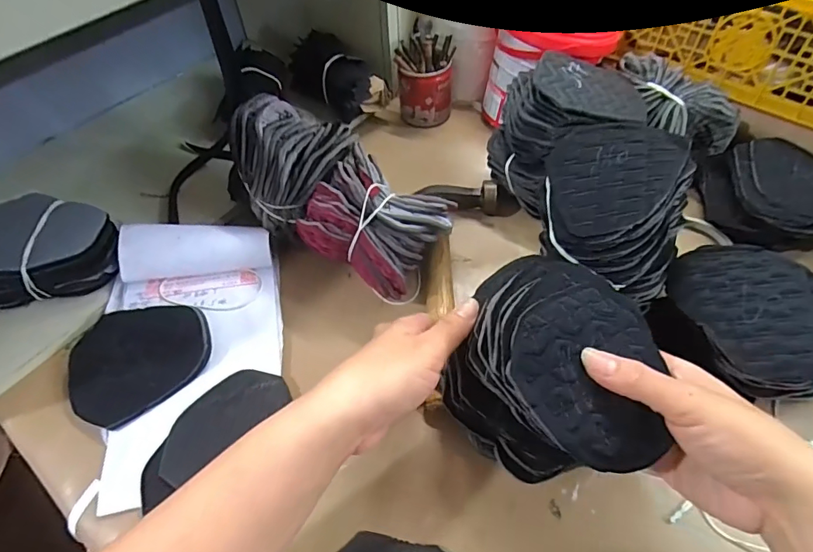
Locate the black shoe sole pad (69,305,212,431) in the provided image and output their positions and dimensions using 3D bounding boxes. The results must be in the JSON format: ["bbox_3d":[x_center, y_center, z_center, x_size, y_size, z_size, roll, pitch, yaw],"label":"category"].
[{"bbox_3d":[-0.221,0.059,0.379,0.107,0.022,0.098,-33,58,-22],"label":"black shoe sole pad"}]

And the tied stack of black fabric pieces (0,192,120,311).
[{"bbox_3d":[-0.327,-0.025,0.419,0.128,0.057,0.089,-17,53,-12],"label":"tied stack of black fabric pieces"}]

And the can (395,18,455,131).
[{"bbox_3d":[0.022,-0.236,0.556,0.068,0.100,0.059,2,52,3],"label":"can"}]

